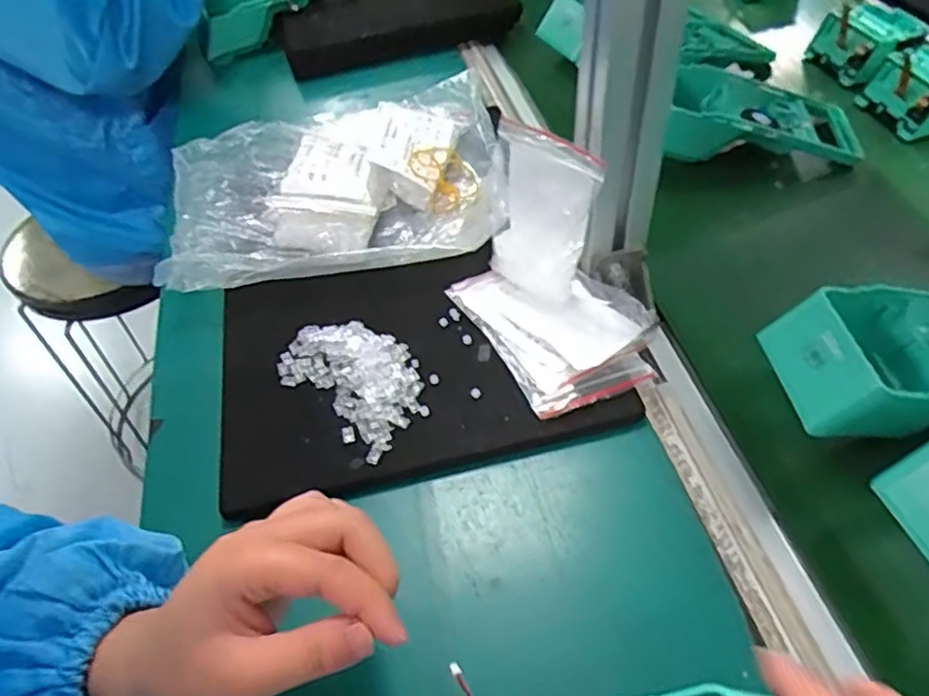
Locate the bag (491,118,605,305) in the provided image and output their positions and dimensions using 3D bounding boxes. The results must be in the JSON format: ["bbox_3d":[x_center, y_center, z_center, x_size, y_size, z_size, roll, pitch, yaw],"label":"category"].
[{"bbox_3d":[0.046,-0.082,0.424,0.070,0.103,0.027,33,58,30],"label":"bag"}]

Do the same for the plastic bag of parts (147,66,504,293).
[{"bbox_3d":[-0.106,-0.137,0.534,0.264,0.051,0.210,-10,48,-3],"label":"plastic bag of parts"}]

